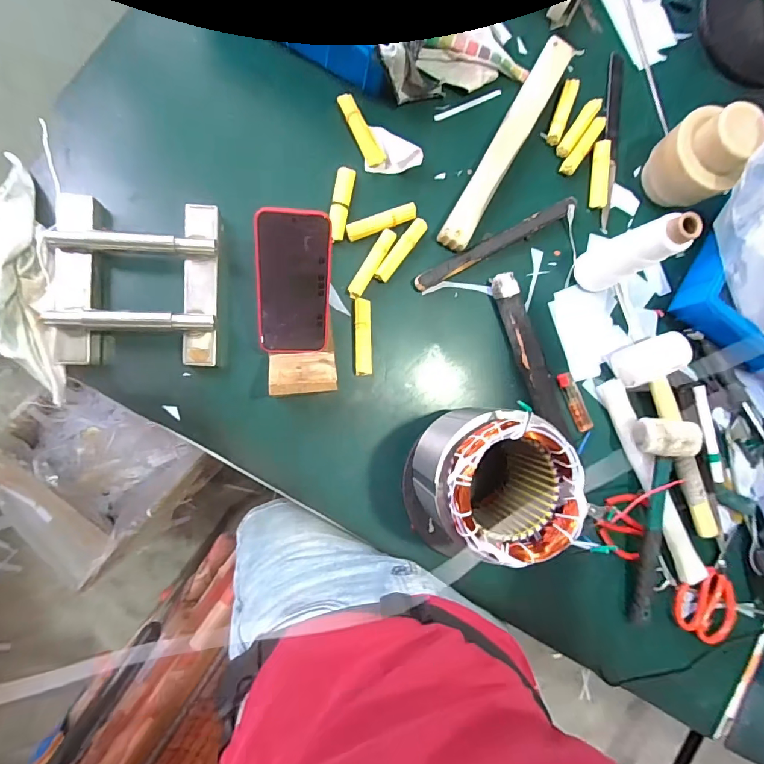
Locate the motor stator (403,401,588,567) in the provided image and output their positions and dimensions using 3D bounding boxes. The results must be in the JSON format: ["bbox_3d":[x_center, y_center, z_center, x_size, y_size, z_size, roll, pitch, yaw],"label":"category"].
[{"bbox_3d":[0.119,0.108,0.499,0.147,0.178,0.144,8,88,-7],"label":"motor stator"}]

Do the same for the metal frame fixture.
[{"bbox_3d":[-0.293,-0.119,0.516,0.187,0.055,0.198,1,87,-9],"label":"metal frame fixture"}]

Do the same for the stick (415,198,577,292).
[{"bbox_3d":[0.160,-0.193,0.592,0.257,0.014,0.021,-30,93,-7],"label":"stick"}]

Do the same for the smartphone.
[{"bbox_3d":[-0.101,-0.110,0.491,0.081,0.009,0.162,-1,118,-12],"label":"smartphone"}]

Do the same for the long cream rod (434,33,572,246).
[{"bbox_3d":[0.175,-0.331,0.591,0.041,0.019,0.335,30,85,-6],"label":"long cream rod"}]

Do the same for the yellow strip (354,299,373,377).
[{"bbox_3d":[-0.025,-0.059,0.563,0.022,0.009,0.099,-1,89,-8],"label":"yellow strip"}]

